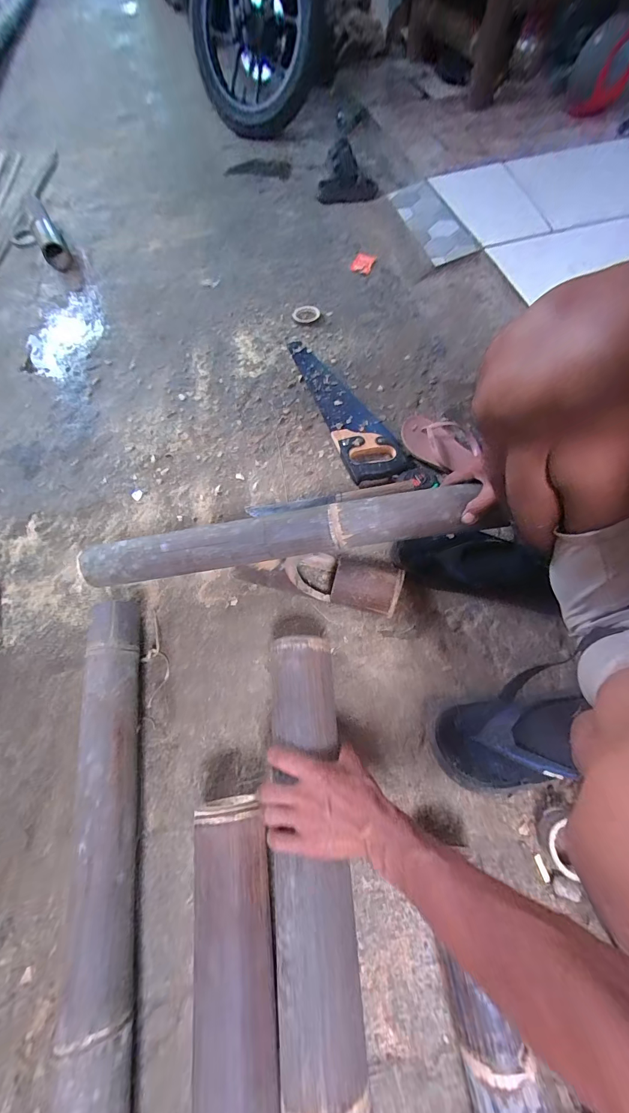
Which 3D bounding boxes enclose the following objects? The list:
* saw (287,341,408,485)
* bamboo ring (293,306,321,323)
[{"bbox_3d":[0.065,-0.343,0.798,0.119,0.033,0.451,-18,66,-6],"label":"saw"},{"bbox_3d":[-0.021,-0.630,0.941,0.069,0.015,0.069,-1,65,2],"label":"bamboo ring"}]

